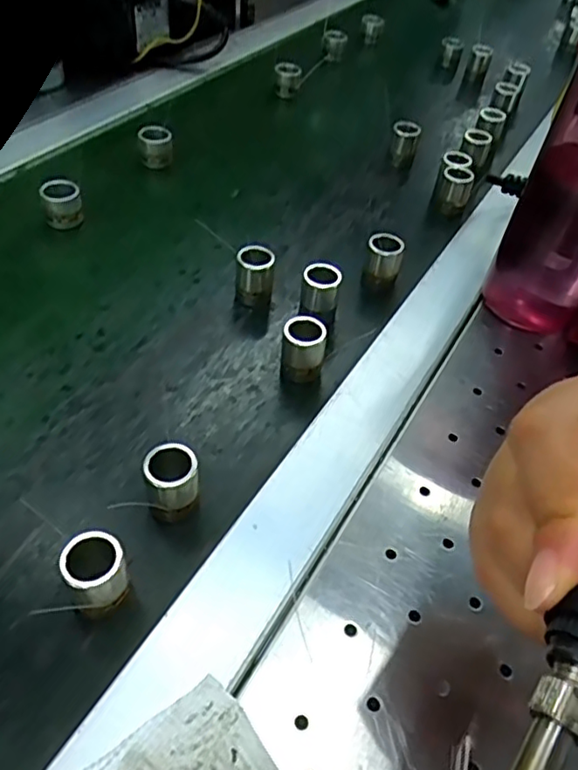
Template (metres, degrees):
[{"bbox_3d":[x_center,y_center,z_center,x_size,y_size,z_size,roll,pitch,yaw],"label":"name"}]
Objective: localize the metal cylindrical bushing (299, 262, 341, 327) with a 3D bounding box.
[{"bbox_3d":[0.019,-0.054,0.378,0.022,0.036,0.021,3,46,-3],"label":"metal cylindrical bushing"}]

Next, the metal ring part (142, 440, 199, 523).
[{"bbox_3d":[-0.052,0.044,0.274,0.022,0.032,0.023,3,46,-3],"label":"metal ring part"}]

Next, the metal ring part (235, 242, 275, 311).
[{"bbox_3d":[-0.022,-0.065,0.383,0.023,0.037,0.022,1,46,-5],"label":"metal ring part"}]

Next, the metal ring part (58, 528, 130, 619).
[{"bbox_3d":[-0.075,0.076,0.242,0.022,0.033,0.024,3,46,-3],"label":"metal ring part"}]

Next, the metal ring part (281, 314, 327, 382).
[{"bbox_3d":[0.008,-0.018,0.341,0.022,0.035,0.020,5,46,-2],"label":"metal ring part"}]

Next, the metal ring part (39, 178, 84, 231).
[{"bbox_3d":[-0.157,-0.124,0.428,0.024,0.031,0.023,-14,50,-19],"label":"metal ring part"}]

